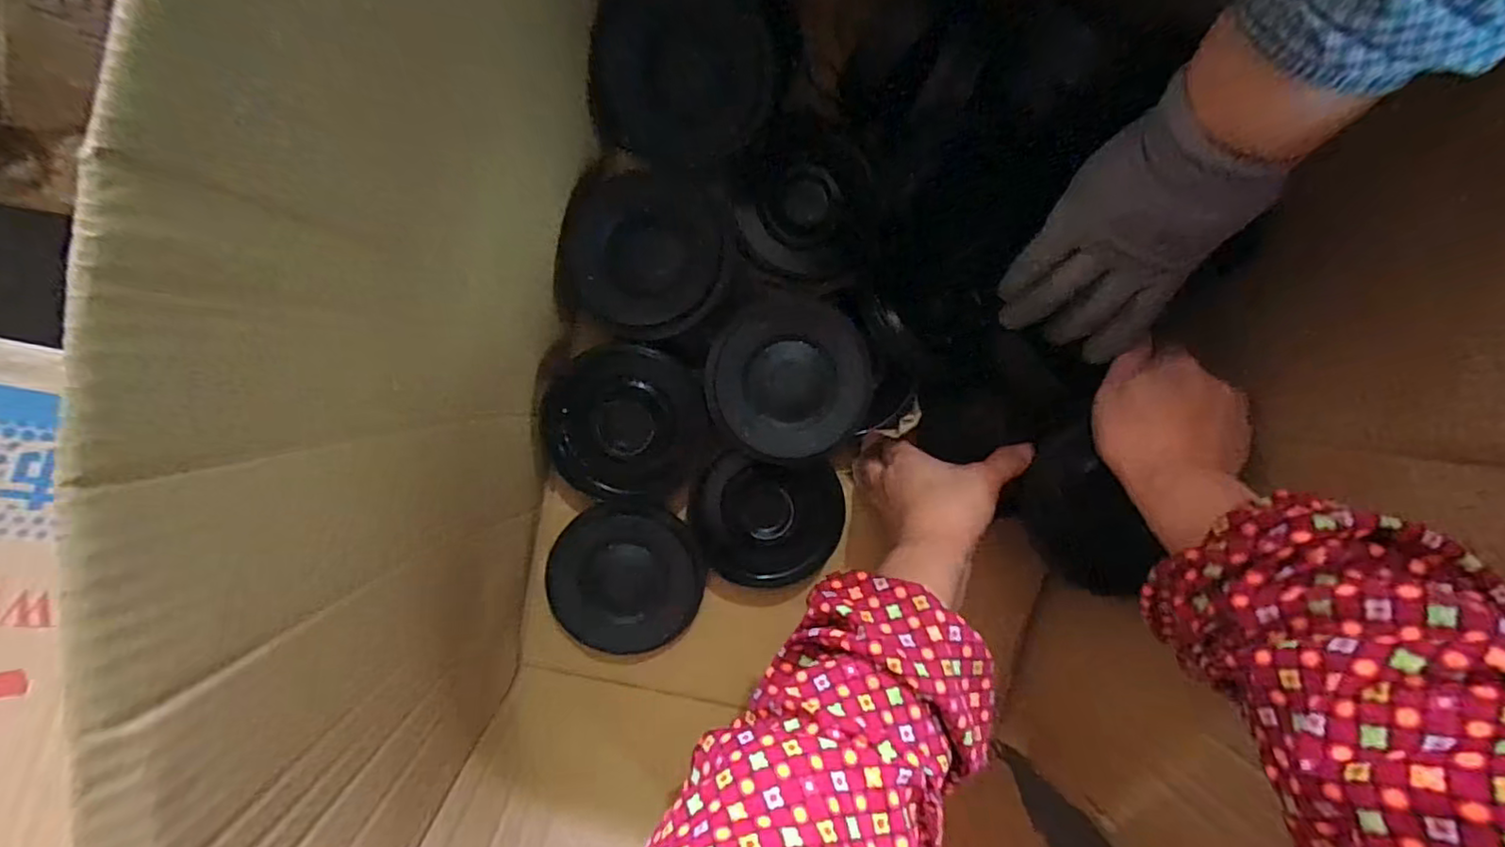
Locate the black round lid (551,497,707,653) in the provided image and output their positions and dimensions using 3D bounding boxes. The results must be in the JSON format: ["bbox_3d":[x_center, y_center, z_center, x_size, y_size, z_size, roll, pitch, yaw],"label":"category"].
[{"bbox_3d":[-0.101,0.124,0.507,0.115,0.027,0.121,1,97,6],"label":"black round lid"}]

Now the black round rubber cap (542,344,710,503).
[{"bbox_3d":[-0.097,0.002,0.488,0.117,0.022,0.119,5,97,5],"label":"black round rubber cap"}]

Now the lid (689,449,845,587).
[{"bbox_3d":[0.011,0.078,0.508,0.117,0.010,0.104,6,97,5],"label":"lid"}]

